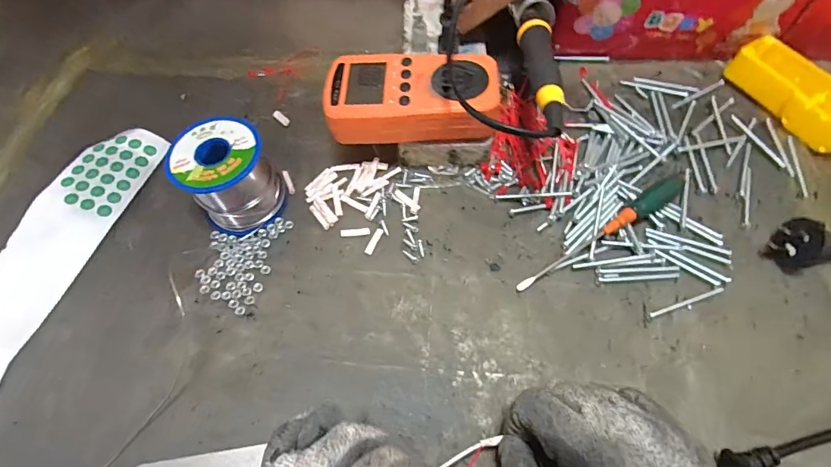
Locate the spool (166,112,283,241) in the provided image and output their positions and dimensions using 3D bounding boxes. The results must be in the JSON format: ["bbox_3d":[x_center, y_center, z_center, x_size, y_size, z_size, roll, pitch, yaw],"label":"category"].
[{"bbox_3d":[-0.140,-0.043,0.327,0.062,0.062,0.063,-34,65,-14],"label":"spool"}]

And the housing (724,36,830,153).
[{"bbox_3d":[0.364,-0.136,0.369,0.141,0.026,0.115,-25,63,-10],"label":"housing"}]

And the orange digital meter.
[{"bbox_3d":[-0.002,-0.103,0.330,0.124,0.032,0.065,-1,61,3],"label":"orange digital meter"}]

